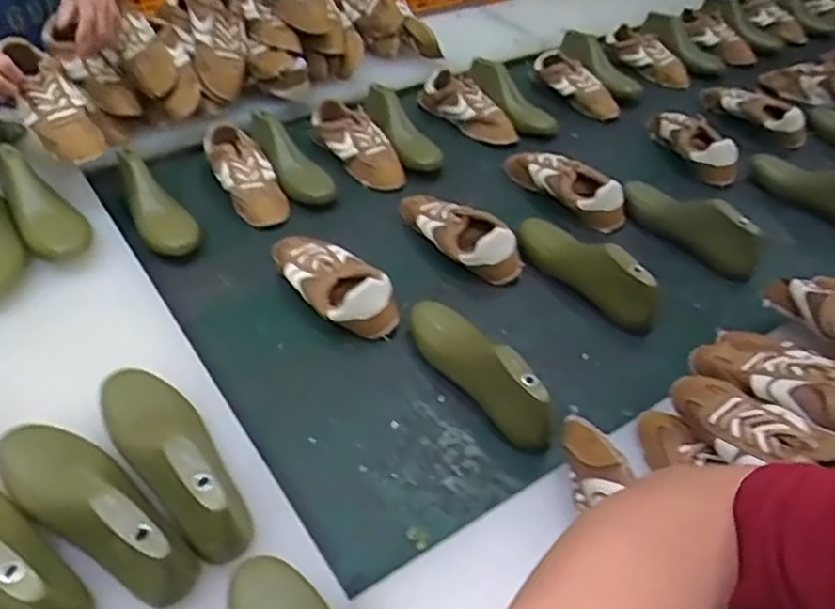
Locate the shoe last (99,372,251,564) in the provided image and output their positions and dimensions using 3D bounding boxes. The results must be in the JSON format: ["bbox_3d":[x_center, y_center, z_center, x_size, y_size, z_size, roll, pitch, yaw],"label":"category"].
[{"bbox_3d":[-0.229,0.133,0.626,0.080,0.091,0.240,-25,50,-28],"label":"shoe last"}]

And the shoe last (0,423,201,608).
[{"bbox_3d":[-0.290,0.167,0.598,0.244,0.080,0.081,26,47,22],"label":"shoe last"}]

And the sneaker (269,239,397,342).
[{"bbox_3d":[-0.117,-0.039,0.898,0.095,0.064,0.227,-28,51,-30],"label":"sneaker"}]

